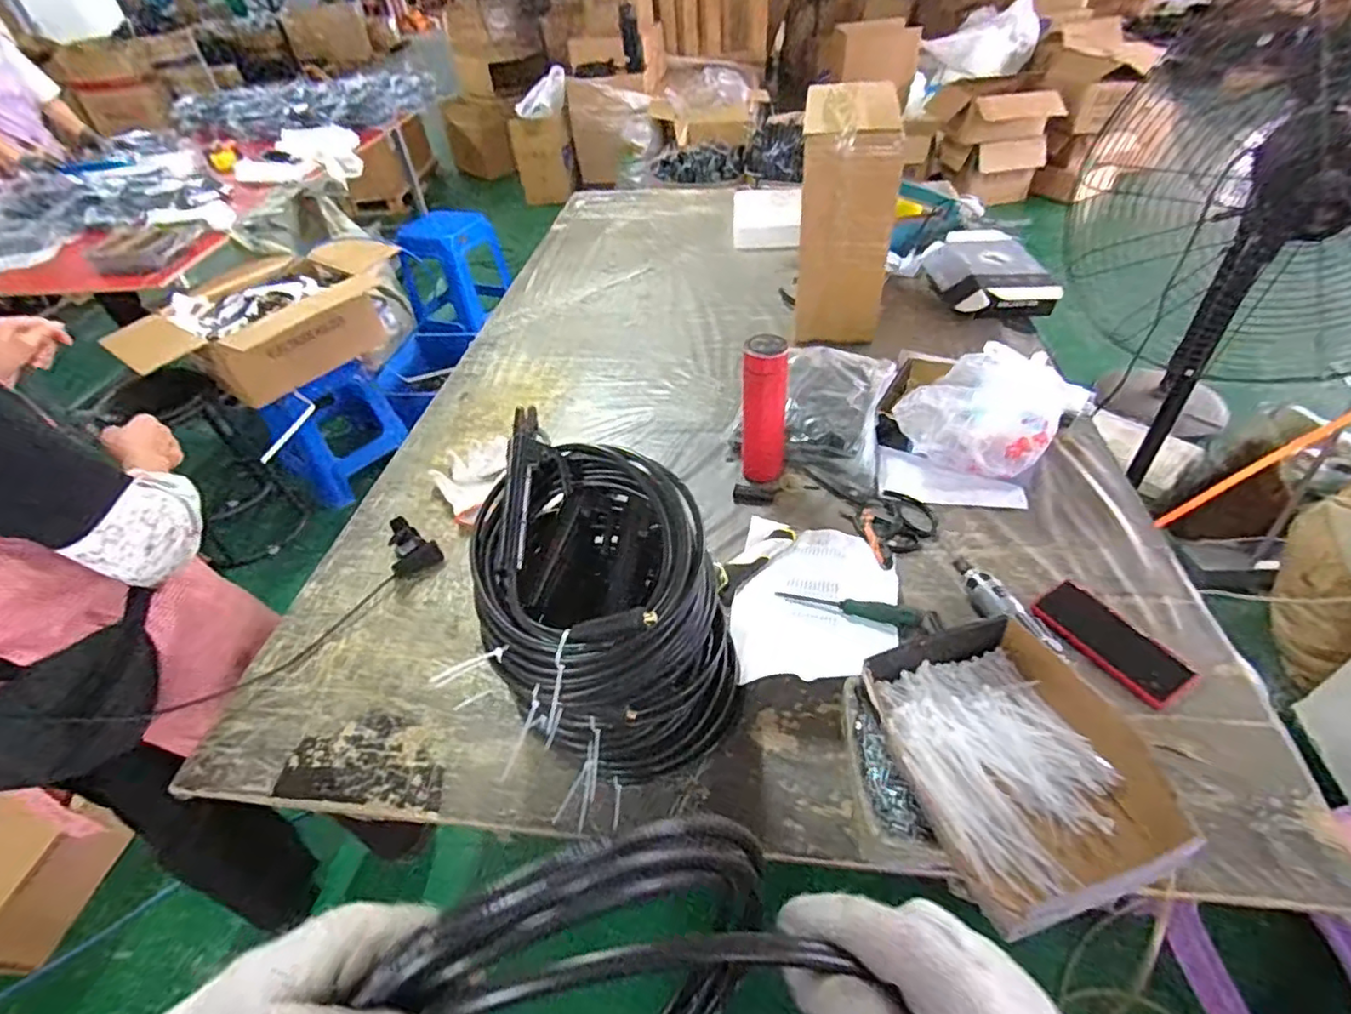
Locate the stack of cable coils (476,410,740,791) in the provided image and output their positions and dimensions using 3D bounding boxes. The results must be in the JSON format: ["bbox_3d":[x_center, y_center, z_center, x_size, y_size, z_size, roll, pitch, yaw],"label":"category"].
[{"bbox_3d":[-0.077,0.098,0.687,0.244,0.270,0.293,-21,46,-14],"label":"stack of cable coils"}]

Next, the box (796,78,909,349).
[{"bbox_3d":[0.328,-0.560,1.221,0.165,0.400,0.257,2,45,9],"label":"box"}]

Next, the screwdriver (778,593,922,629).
[{"bbox_3d":[0.220,0.128,0.797,0.176,0.019,0.032,8,46,15],"label":"screwdriver"}]

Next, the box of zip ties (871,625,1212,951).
[{"bbox_3d":[0.317,0.230,0.582,0.217,0.057,0.251,-16,45,-9],"label":"box of zip ties"}]

